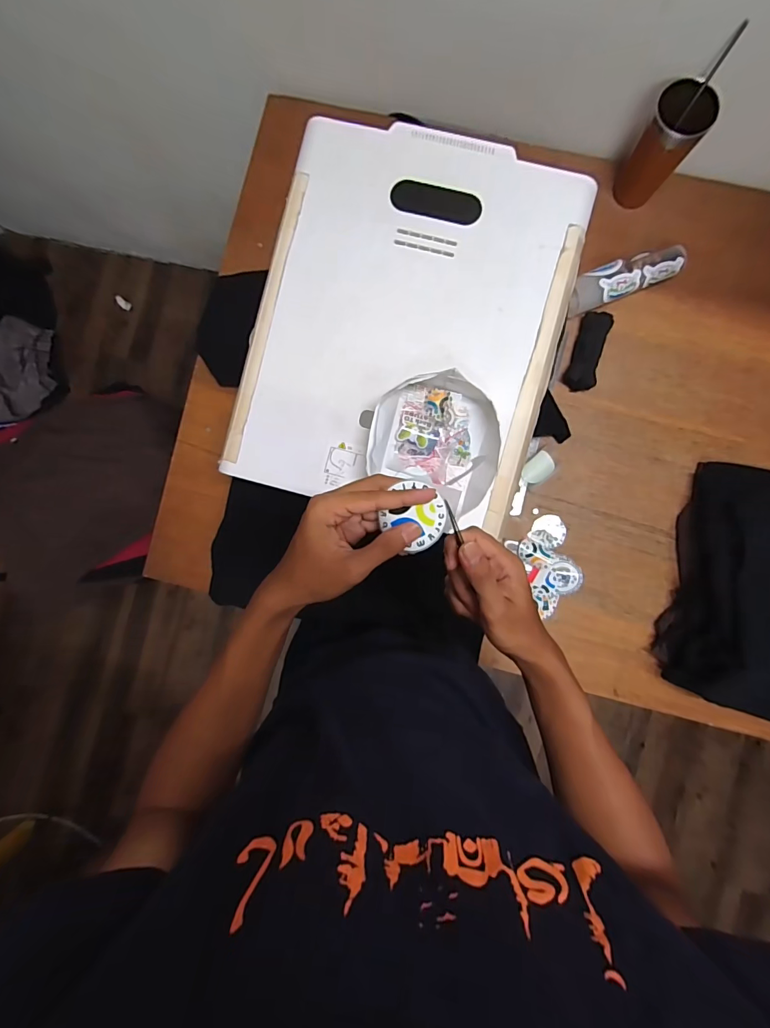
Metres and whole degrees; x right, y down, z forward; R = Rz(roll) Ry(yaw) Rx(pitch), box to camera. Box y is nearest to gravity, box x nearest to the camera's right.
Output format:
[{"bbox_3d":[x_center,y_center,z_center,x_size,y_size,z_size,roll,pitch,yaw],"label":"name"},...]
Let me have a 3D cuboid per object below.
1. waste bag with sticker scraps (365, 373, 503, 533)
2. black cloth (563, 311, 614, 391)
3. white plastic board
[{"bbox_3d":[0.068,-0.091,0.535,0.167,0.050,0.154,29,90,1],"label":"waste bag with sticker scraps"},{"bbox_3d":[0.340,-0.269,0.697,0.048,0.029,0.127,15,89,1],"label":"black cloth"},{"bbox_3d":[0.030,-0.253,0.560,0.396,0.024,0.488,14,89,1],"label":"white plastic board"}]

